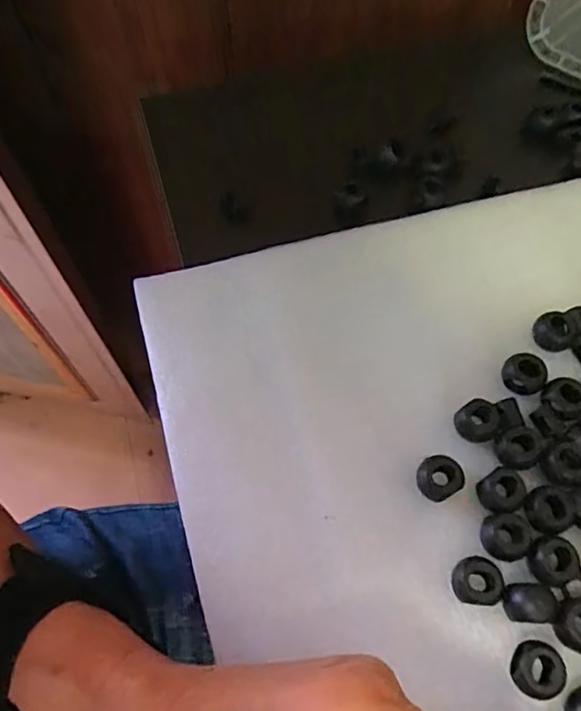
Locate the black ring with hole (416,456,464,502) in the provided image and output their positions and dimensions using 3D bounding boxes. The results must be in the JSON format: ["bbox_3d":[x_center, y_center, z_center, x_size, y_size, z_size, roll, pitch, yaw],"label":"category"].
[{"bbox_3d":[0.058,0.048,0.231,0.016,0.009,0.016,0,64,0],"label":"black ring with hole"}]

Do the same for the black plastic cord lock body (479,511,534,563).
[{"bbox_3d":[0.080,0.066,0.217,0.018,0.008,0.016,-2,64,-2],"label":"black plastic cord lock body"}]

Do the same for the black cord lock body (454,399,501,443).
[{"bbox_3d":[0.076,0.026,0.239,0.016,0.009,0.016,0,64,0],"label":"black cord lock body"}]

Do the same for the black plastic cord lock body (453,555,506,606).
[{"bbox_3d":[0.067,0.081,0.212,0.017,0.010,0.015,6,64,2],"label":"black plastic cord lock body"}]

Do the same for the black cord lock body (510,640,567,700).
[{"bbox_3d":[0.083,0.107,0.201,0.016,0.010,0.017,0,64,0],"label":"black cord lock body"}]

